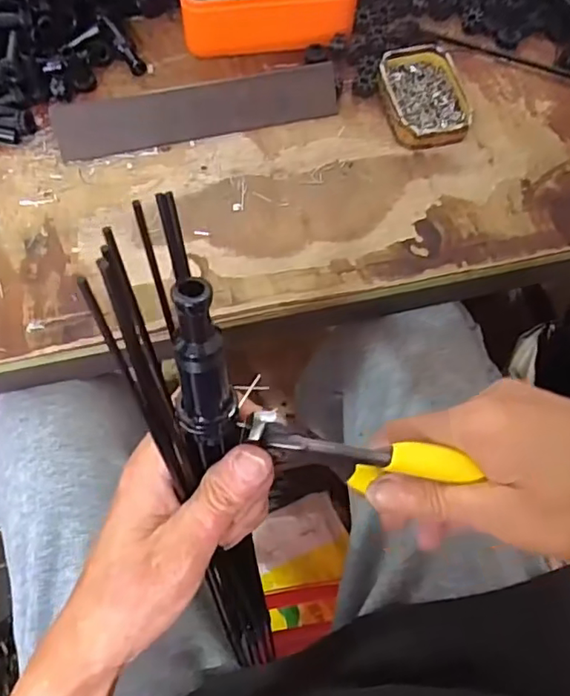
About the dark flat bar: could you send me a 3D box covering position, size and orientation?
[{"bbox_3d":[-0.066,-0.183,0.449,0.216,0.039,0.007,-12,26,-7],"label":"dark flat bar"}]

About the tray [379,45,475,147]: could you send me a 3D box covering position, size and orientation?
[{"bbox_3d":[0.112,-0.201,0.462,0.062,0.022,0.086,-11,67,-8],"label":"tray"}]

